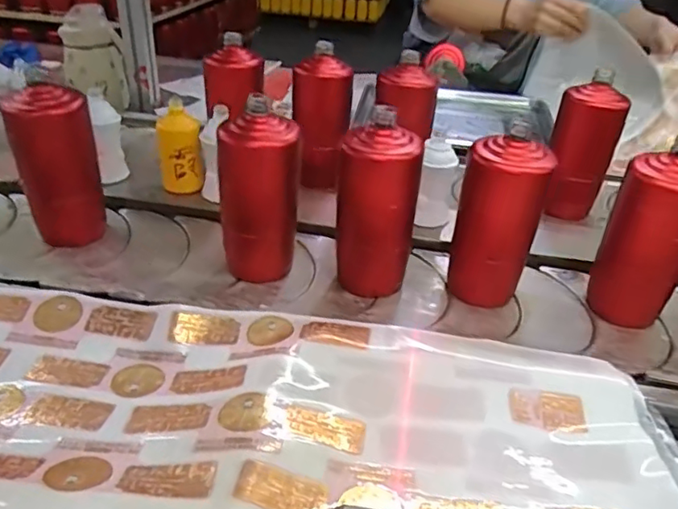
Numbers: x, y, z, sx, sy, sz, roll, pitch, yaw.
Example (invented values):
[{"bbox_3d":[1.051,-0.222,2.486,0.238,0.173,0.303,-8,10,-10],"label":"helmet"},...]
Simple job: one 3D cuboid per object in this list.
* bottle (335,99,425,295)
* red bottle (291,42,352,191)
[{"bbox_3d":[0.039,-0.043,0.597,0.066,0.177,0.062,-24,43,-38],"label":"bottle"},{"bbox_3d":[-0.026,-0.194,0.816,0.080,0.173,0.090,5,33,-1],"label":"red bottle"}]

